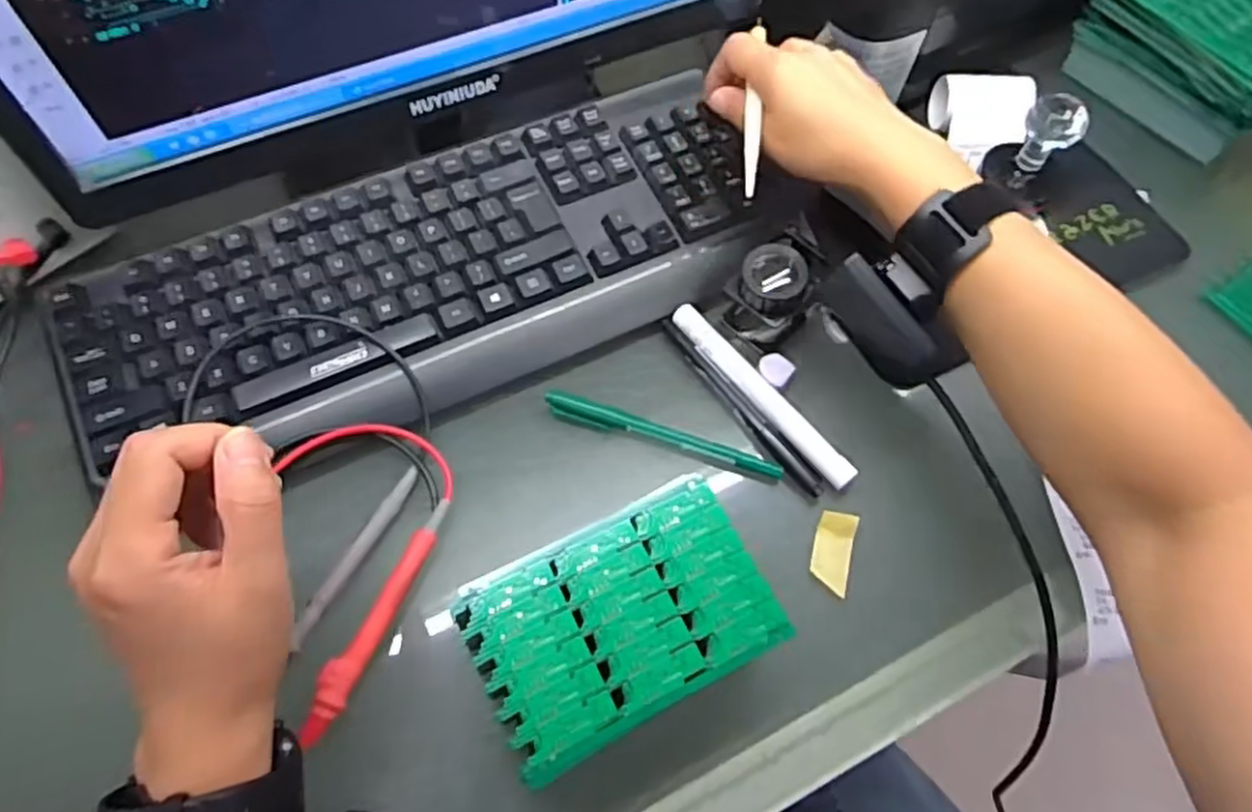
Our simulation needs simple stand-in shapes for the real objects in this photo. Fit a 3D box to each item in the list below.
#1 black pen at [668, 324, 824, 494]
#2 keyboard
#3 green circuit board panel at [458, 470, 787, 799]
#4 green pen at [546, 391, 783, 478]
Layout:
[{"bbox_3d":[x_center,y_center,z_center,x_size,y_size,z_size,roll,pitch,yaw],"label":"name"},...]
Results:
[{"bbox_3d":[0.066,-0.002,0.437,0.012,0.011,0.135,-31,68,-17],"label":"black pen"},{"bbox_3d":[-0.106,-0.084,0.455,0.424,0.034,0.154,-21,65,-12],"label":"keyboard"},{"bbox_3d":[-0.002,0.094,0.341,0.131,0.005,0.088,-25,66,-14],"label":"green circuit board panel"},{"bbox_3d":[0.021,0.015,0.426,0.138,0.007,0.014,16,63,6],"label":"green pen"}]

